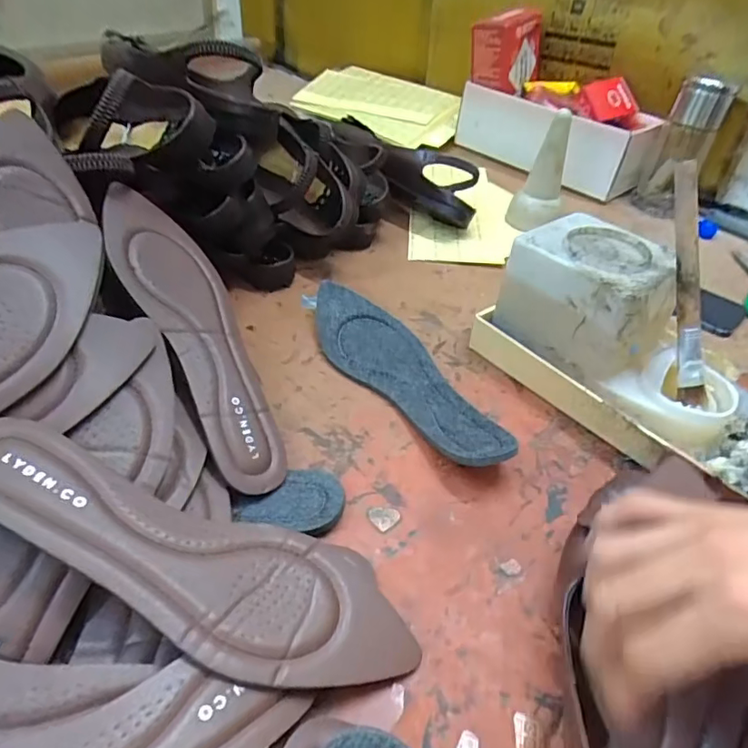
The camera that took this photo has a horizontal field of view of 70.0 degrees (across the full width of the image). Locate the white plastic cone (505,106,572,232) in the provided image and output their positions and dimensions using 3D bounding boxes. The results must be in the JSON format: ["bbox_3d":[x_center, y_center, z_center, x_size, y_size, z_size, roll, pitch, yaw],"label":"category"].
[{"bbox_3d":[0.208,-0.245,0.650,0.063,0.128,0.057,17,43,13],"label":"white plastic cone"}]

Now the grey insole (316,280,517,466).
[{"bbox_3d":[0.028,-0.004,0.448,0.075,0.033,0.235,-24,49,-28],"label":"grey insole"}]

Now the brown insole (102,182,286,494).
[{"bbox_3d":[-0.125,-0.033,0.385,0.074,0.008,0.242,-24,80,-51],"label":"brown insole"}]

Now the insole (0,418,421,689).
[{"bbox_3d":[-0.094,0.095,0.277,0.247,0.009,0.081,28,42,-6],"label":"insole"}]

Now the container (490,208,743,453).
[{"bbox_3d":[0.204,-0.039,0.443,0.197,0.116,0.116,28,47,24],"label":"container"}]

